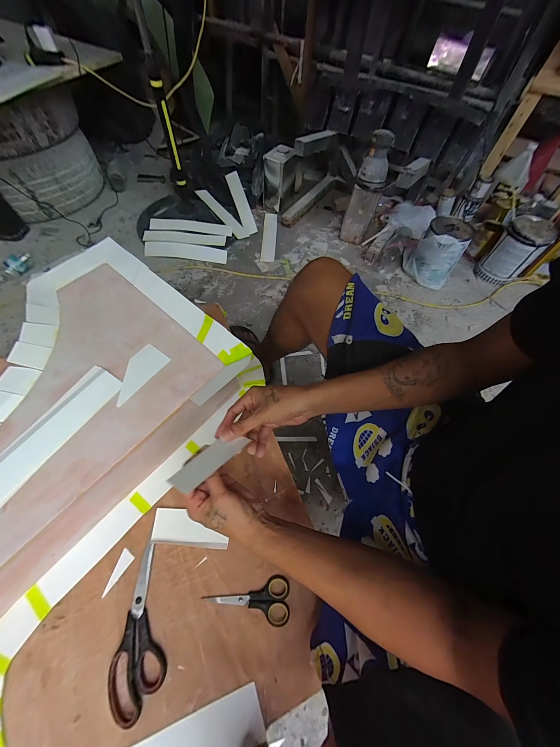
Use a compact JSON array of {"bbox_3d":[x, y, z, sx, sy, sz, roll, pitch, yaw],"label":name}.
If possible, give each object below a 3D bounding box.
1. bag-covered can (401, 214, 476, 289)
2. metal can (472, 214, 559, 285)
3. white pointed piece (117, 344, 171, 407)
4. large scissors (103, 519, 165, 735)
[{"bbox_3d":[0.630,-0.498,1.075,0.185,0.212,0.169,13,61,5],"label":"bag-covered can"},{"bbox_3d":[0.960,-0.498,1.083,0.160,0.217,0.172,41,67,18],"label":"metal can"},{"bbox_3d":[-0.251,-0.001,0.458,0.057,0.005,0.109,30,64,14],"label":"white pointed piece"},{"bbox_3d":[-0.199,0.374,0.403,0.078,0.011,0.215,6,61,1],"label":"large scissors"}]

